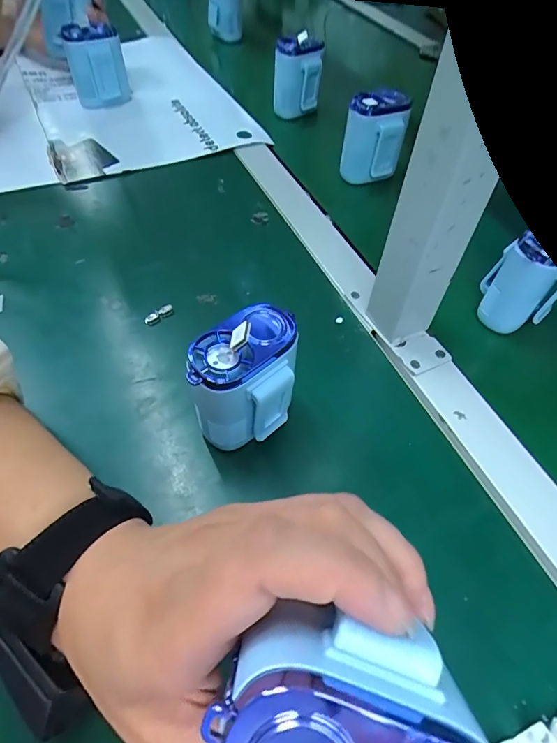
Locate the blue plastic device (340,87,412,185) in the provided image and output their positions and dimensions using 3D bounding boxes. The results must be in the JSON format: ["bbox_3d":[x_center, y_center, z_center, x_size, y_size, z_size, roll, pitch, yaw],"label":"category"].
[{"bbox_3d":[0.101,-0.249,0.463,0.061,0.083,0.030,8,54,4],"label":"blue plastic device"}]

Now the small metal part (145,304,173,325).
[{"bbox_3d":[-0.098,-0.047,0.356,0.026,0.007,0.005,-35,62,-25],"label":"small metal part"}]

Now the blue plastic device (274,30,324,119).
[{"bbox_3d":[0.023,-0.375,0.551,0.063,0.088,0.036,-15,56,-13],"label":"blue plastic device"}]

